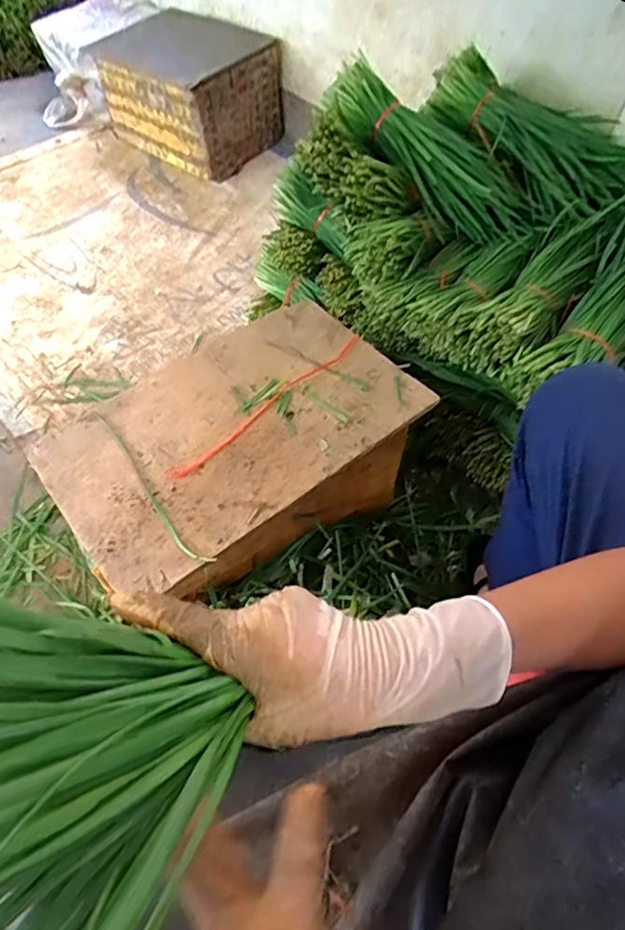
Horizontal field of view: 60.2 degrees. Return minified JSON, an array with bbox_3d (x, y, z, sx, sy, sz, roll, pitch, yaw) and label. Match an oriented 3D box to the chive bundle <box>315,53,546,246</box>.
[{"bbox_3d":[0.195,-0.510,0.887,0.399,0.058,0.128,37,65,-1],"label":"chive bundle"}]

